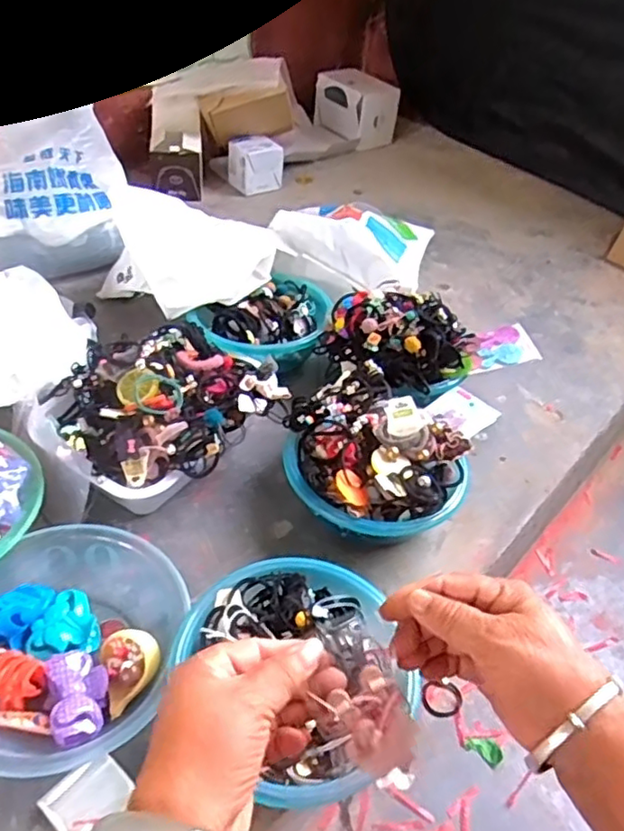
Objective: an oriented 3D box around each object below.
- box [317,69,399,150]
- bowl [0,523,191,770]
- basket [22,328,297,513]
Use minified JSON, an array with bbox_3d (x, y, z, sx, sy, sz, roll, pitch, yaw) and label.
[{"bbox_3d":[0.135,-0.868,1.779,0.143,0.148,0.196,-21,50,-27],"label":"box"},{"bbox_3d":[-0.246,0.221,0.622,0.214,0.072,0.223,4,43,-3],"label":"bowl"},{"bbox_3d":[-0.192,-0.007,0.823,0.301,0.140,0.235,-20,49,-26],"label":"basket"}]

